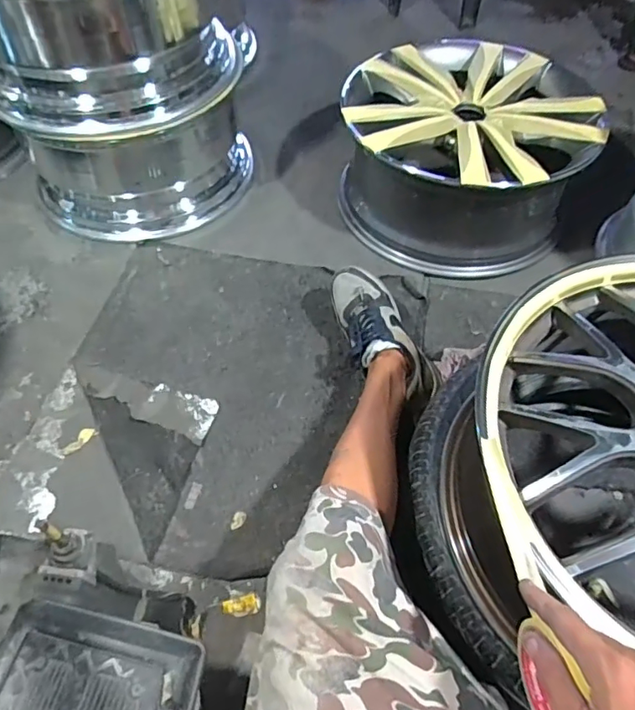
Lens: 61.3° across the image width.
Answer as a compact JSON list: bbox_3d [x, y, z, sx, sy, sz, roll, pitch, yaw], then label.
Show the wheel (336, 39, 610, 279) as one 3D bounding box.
[{"bbox_3d":[0.295,-0.410,1.103,0.480,0.237,0.462,3,56,3],"label":"wheel"}]

